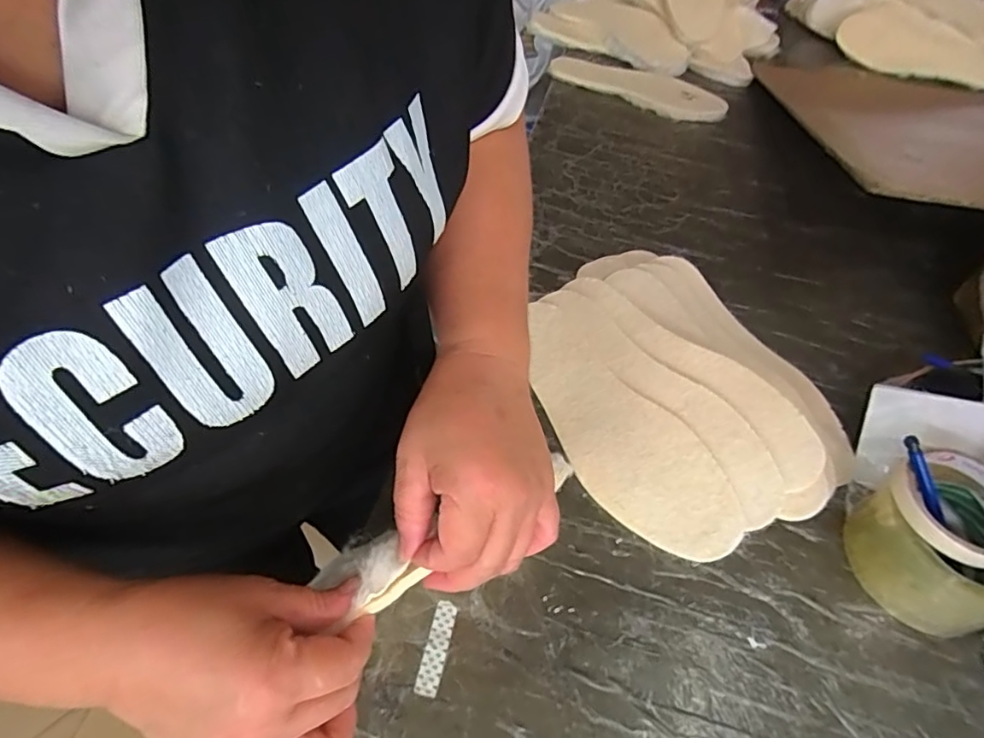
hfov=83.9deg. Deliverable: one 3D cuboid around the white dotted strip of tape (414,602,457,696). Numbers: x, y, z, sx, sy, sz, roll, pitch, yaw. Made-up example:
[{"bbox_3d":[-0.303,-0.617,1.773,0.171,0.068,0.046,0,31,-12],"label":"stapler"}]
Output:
[{"bbox_3d":[-0.037,0.183,0.362,0.014,0.004,0.057,14,51,4],"label":"white dotted strip of tape"}]

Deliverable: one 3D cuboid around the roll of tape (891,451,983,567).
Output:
[{"bbox_3d":[0.330,0.096,0.383,0.081,0.019,0.082,2,51,-3],"label":"roll of tape"}]

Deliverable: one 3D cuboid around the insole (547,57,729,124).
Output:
[{"bbox_3d":[0.230,-0.451,0.870,0.282,0.023,0.097,29,55,18],"label":"insole"}]

